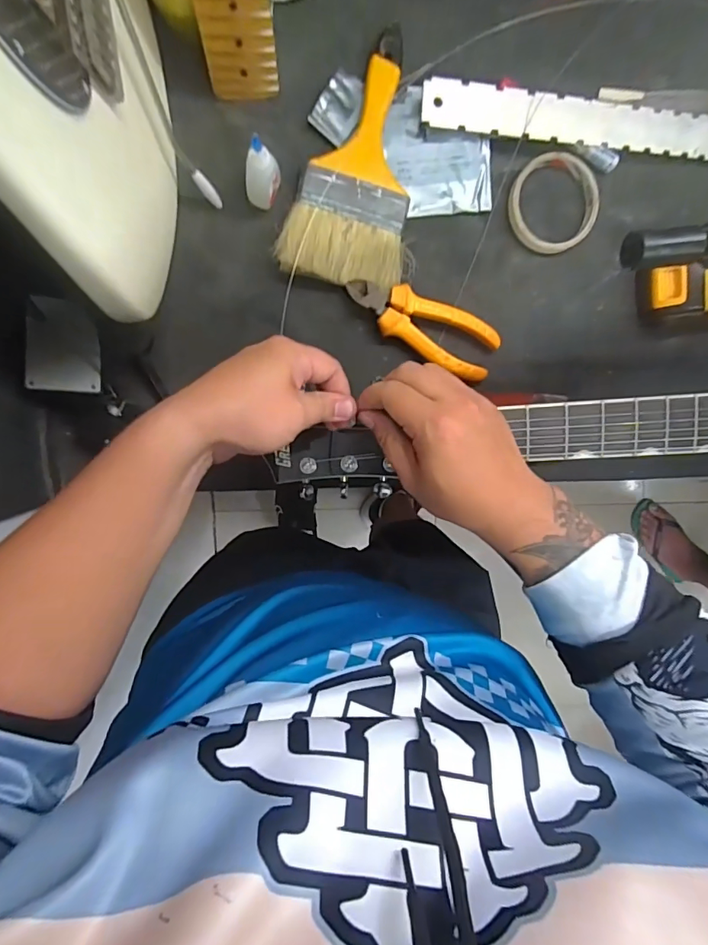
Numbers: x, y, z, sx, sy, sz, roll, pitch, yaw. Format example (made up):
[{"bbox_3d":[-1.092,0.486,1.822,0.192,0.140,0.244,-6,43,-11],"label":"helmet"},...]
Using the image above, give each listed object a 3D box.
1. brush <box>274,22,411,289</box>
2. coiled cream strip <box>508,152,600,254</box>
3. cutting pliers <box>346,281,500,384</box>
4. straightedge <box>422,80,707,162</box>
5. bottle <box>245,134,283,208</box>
[{"bbox_3d":[-0.004,-0.275,0.420,0.108,0.024,0.205,4,97,-6],"label":"brush"},{"bbox_3d":[0.192,-0.256,0.451,0.086,0.008,0.086,4,97,-6],"label":"coiled cream strip"},{"bbox_3d":[0.066,-0.140,0.449,0.149,0.025,0.052,25,95,-8],"label":"cutting pliers"},{"bbox_3d":[0.262,-0.323,0.441,0.403,0.006,0.040,0,103,-9],"label":"straightedge"},{"bbox_3d":[-0.075,-0.243,0.389,0.028,0.081,0.024,-7,98,-4],"label":"bottle"}]

